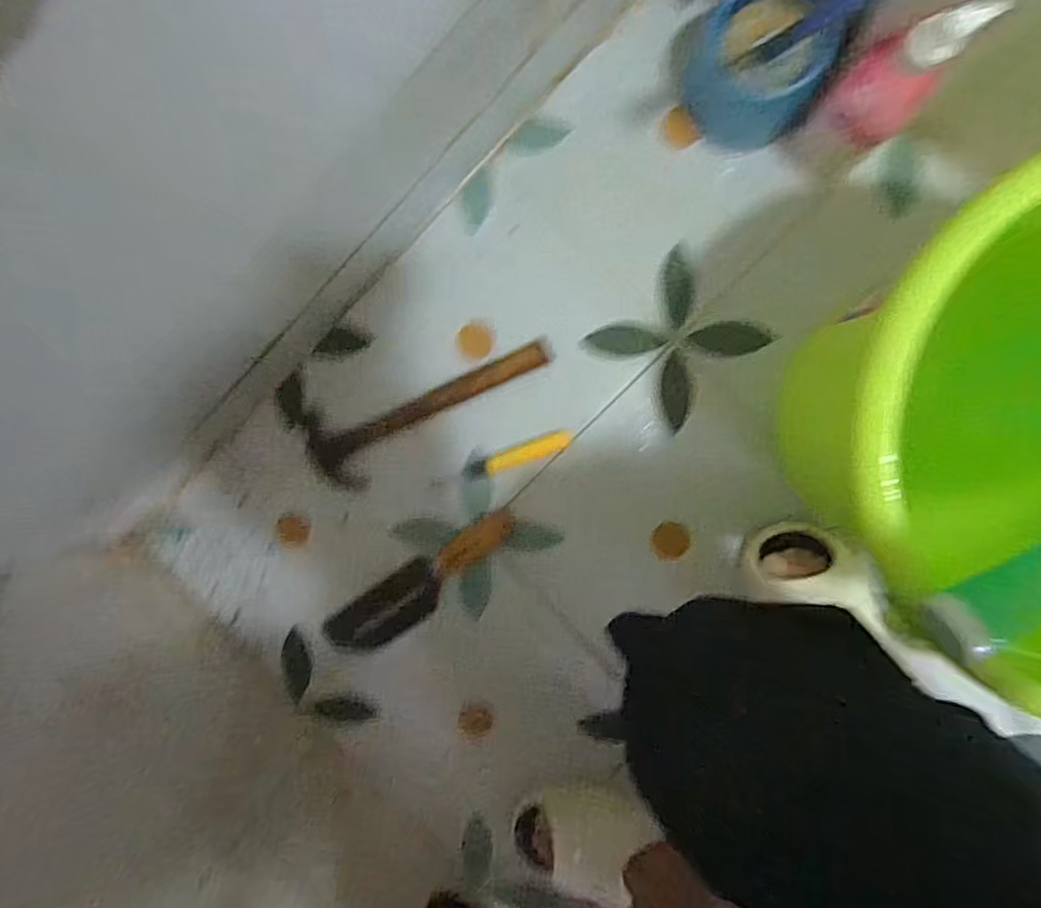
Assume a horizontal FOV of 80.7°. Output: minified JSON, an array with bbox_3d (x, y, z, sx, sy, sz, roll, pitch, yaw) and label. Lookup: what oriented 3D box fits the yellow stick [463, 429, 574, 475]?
[{"bbox_3d":[-0.002,0.001,0.678,0.122,0.014,0.022,-20,94,9],"label":"yellow stick"}]

